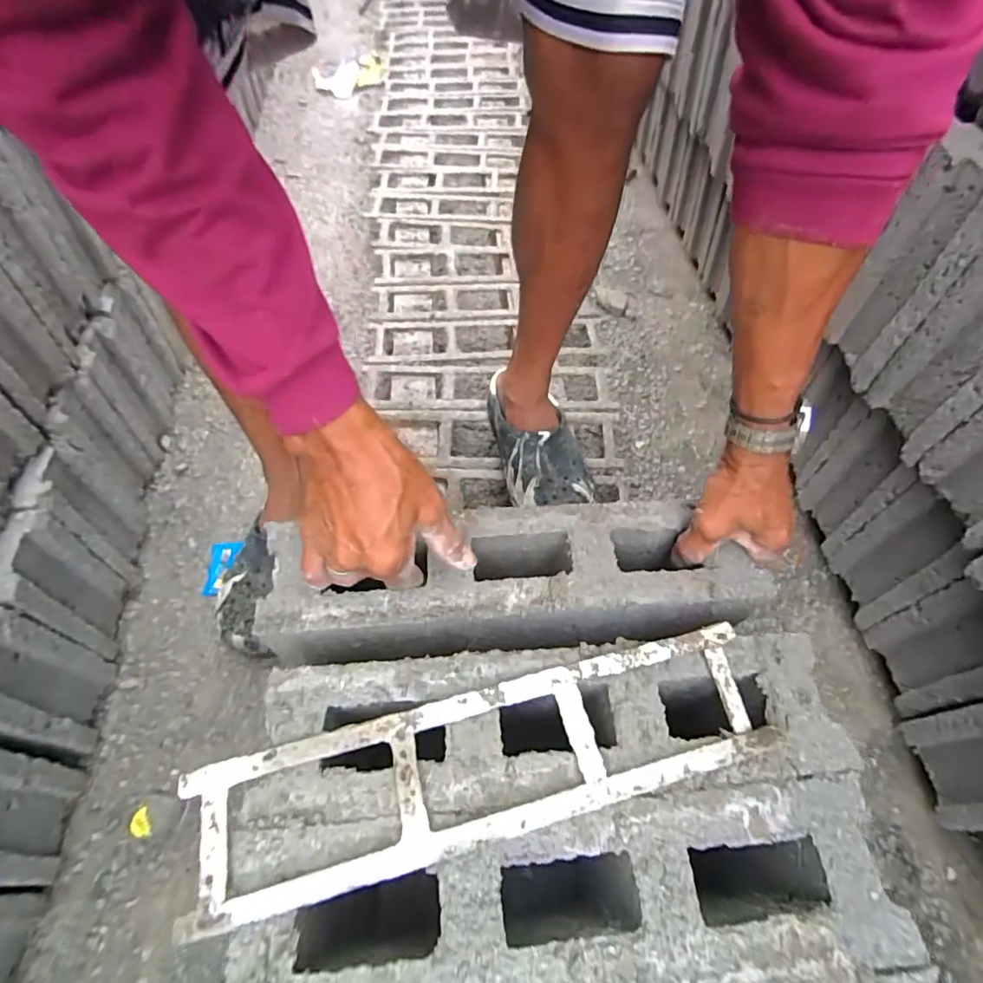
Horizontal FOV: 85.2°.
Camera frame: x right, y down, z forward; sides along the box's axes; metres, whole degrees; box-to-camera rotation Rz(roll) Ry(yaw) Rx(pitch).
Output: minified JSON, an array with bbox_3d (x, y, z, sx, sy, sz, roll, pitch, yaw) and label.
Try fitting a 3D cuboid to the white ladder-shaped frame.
[{"bbox_3d":[0.003,0.170,0.342,0.365,0.020,0.085,-13,57,-8],"label":"white ladder-shaped frame"}]

